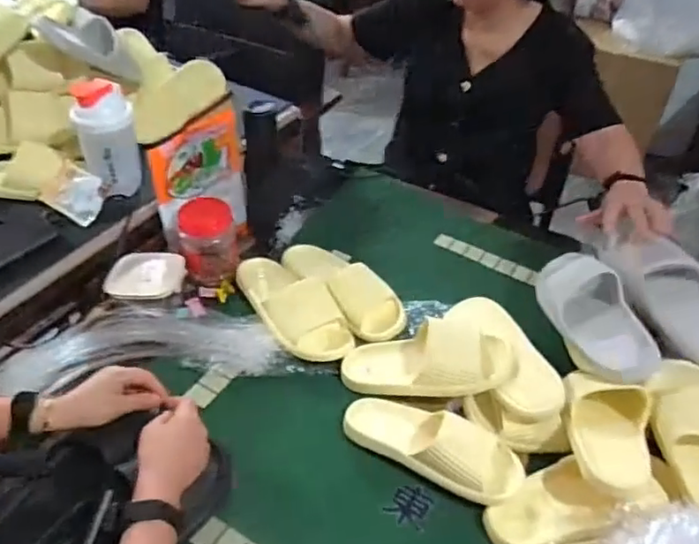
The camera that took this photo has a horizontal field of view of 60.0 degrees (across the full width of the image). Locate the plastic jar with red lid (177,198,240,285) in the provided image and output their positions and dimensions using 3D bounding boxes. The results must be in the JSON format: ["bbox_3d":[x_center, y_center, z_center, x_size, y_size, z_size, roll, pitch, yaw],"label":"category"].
[{"bbox_3d":[-0.236,-0.054,1.009,0.094,0.103,0.085,-5,43,-10],"label":"plastic jar with red lid"}]

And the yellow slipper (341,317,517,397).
[{"bbox_3d":[0.105,0.124,0.853,0.243,0.062,0.099,-8,38,21],"label":"yellow slipper"}]

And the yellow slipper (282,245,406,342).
[{"bbox_3d":[-0.015,0.017,1.001,0.245,0.064,0.098,32,49,28],"label":"yellow slipper"}]

